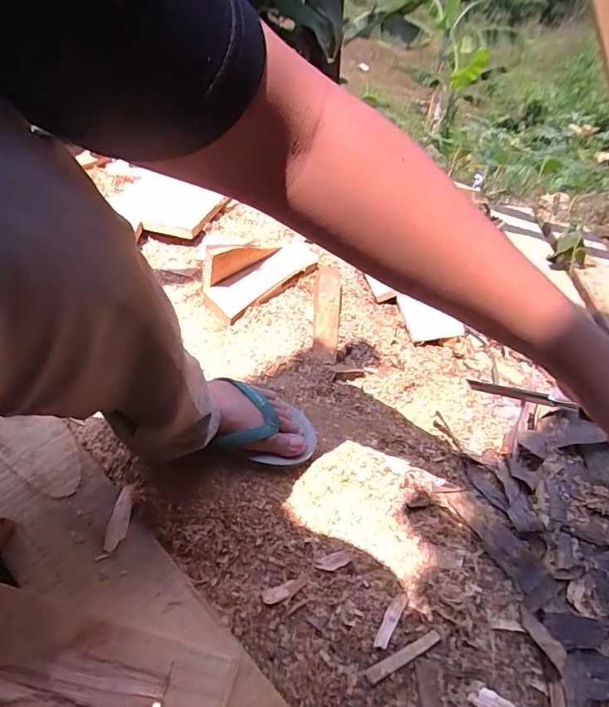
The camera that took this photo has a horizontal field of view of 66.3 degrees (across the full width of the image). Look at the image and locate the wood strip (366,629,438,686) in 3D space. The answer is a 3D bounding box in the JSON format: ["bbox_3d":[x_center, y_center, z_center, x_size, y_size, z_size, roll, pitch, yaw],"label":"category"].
[{"bbox_3d":[0.099,0.304,0.467,0.082,0.004,0.013,-25,45,-9],"label":"wood strip"}]

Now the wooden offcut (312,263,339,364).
[{"bbox_3d":[0.037,-0.073,0.785,0.043,0.017,0.212,4,53,1],"label":"wooden offcut"}]

